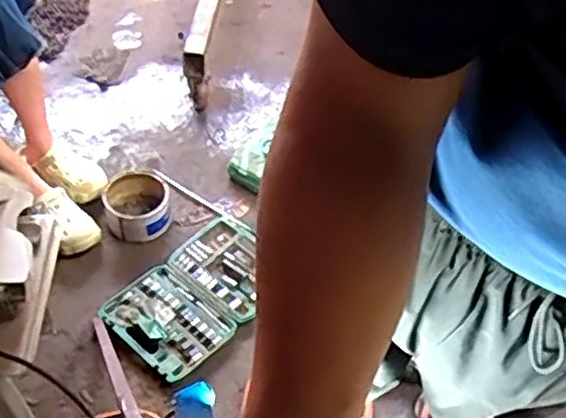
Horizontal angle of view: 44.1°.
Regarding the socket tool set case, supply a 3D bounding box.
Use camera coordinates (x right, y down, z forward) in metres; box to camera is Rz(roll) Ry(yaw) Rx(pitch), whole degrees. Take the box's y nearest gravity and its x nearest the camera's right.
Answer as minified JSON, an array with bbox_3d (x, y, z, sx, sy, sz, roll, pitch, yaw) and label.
[{"bbox_3d":[-0.185,0.179,1.563,0.260,0.039,0.401,34,54,25],"label":"socket tool set case"}]

